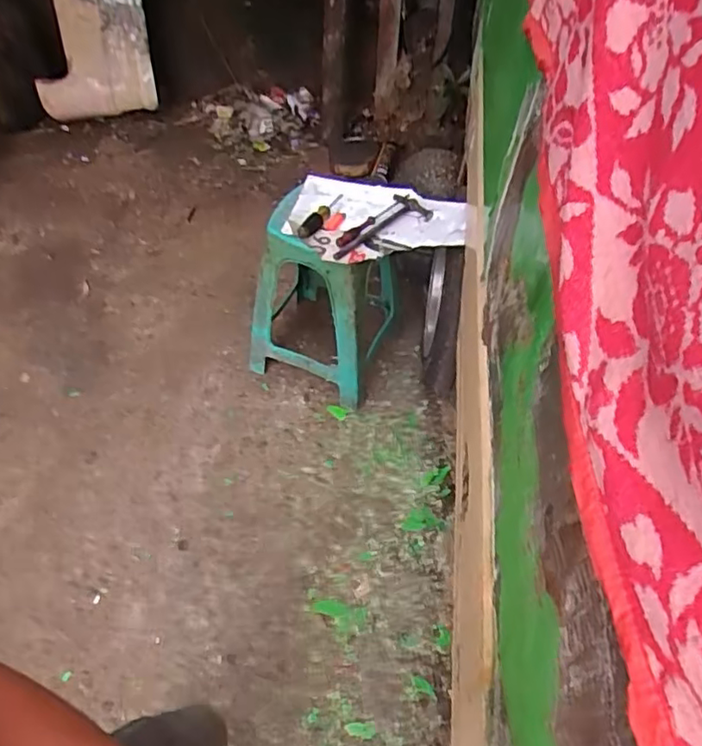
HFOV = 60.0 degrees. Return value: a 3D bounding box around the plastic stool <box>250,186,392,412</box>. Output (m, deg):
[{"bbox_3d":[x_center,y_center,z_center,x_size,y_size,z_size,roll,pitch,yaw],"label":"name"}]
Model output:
[{"bbox_3d":[-0.069,-0.218,1.579,0.319,0.478,0.329,20,53,14],"label":"plastic stool"}]

